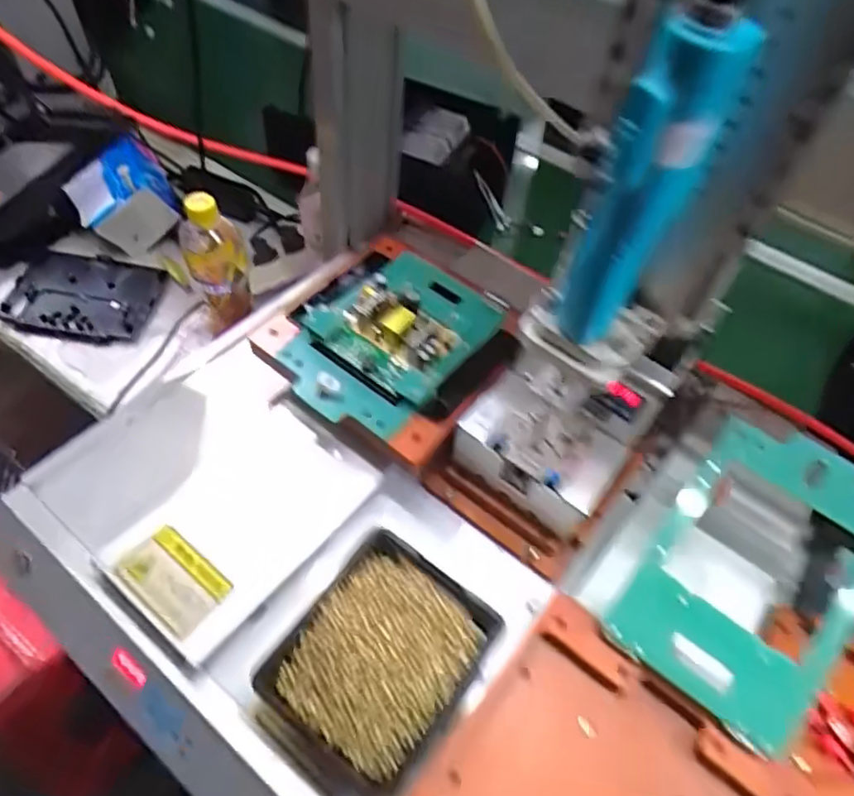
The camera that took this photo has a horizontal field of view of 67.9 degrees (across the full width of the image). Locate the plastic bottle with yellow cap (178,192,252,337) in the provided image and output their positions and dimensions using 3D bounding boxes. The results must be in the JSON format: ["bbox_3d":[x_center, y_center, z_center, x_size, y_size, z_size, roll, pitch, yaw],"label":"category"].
[{"bbox_3d":[-0.244,-0.147,0.746,0.070,0.200,0.081,-9,57,-10],"label":"plastic bottle with yellow cap"}]

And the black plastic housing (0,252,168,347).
[{"bbox_3d":[-0.460,-0.135,0.856,0.177,0.029,0.151,7,55,0],"label":"black plastic housing"}]

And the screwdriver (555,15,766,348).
[{"bbox_3d":[0.099,-0.088,0.299,0.042,0.167,0.040,24,57,12],"label":"screwdriver"}]

